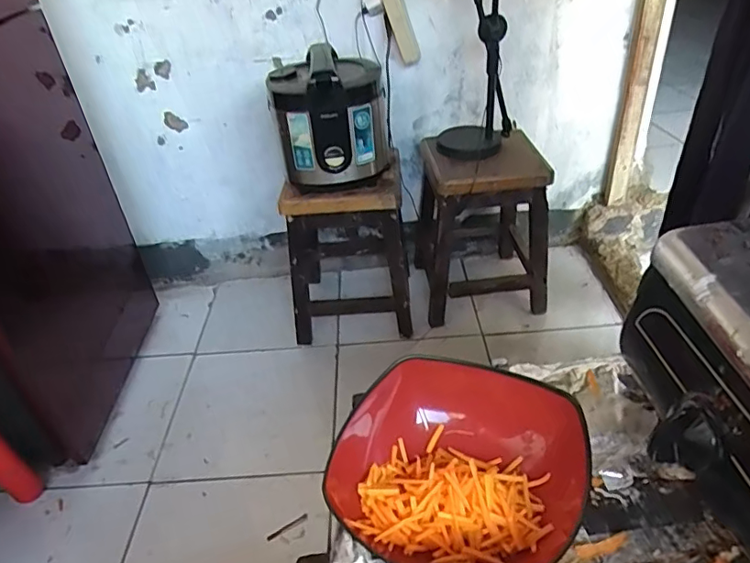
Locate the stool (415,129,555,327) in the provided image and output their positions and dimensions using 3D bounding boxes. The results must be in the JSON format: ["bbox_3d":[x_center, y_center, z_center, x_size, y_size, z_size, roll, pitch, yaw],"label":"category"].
[{"bbox_3d":[0.296,-0.177,1.513,0.320,0.452,0.365,-5,35,1],"label":"stool"}]

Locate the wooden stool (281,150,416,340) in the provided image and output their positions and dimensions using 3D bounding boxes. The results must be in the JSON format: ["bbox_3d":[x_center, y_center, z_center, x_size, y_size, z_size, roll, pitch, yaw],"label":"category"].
[{"bbox_3d":[-0.092,-0.129,1.502,0.318,0.433,0.418,-8,35,-3],"label":"wooden stool"}]

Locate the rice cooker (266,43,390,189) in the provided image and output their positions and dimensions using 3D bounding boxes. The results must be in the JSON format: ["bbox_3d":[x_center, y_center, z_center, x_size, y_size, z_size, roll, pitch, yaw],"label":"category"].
[{"bbox_3d":[-0.101,-0.375,1.224,0.242,0.257,0.226,-7,35,-3],"label":"rice cooker"}]

